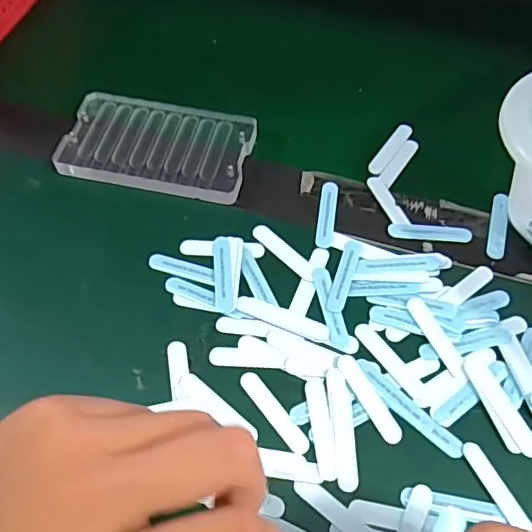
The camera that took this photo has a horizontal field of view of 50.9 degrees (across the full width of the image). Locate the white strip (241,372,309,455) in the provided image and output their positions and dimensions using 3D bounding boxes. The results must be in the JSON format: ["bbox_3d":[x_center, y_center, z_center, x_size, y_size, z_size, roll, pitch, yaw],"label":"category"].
[{"bbox_3d":[0.004,0.076,0.292,0.010,0.004,0.051,-34,66,-17],"label":"white strip"}]

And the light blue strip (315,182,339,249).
[{"bbox_3d":[0.039,-0.034,0.353,0.011,0.004,0.051,7,61,4],"label":"light blue strip"}]

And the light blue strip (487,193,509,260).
[{"bbox_3d":[0.145,-0.026,0.348,0.010,0.004,0.048,14,61,8],"label":"light blue strip"}]

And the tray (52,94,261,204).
[{"bbox_3d":[-0.073,-0.081,0.377,0.122,0.011,0.075,11,61,6],"label":"tray"}]

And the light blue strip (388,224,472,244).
[{"bbox_3d":[0.102,-0.021,0.346,0.050,0.004,0.011,4,60,3],"label":"light blue strip"}]

